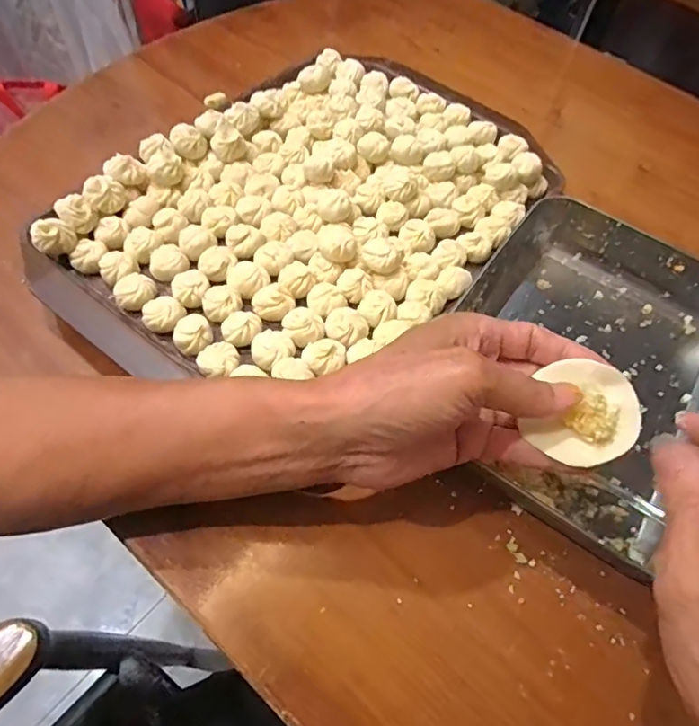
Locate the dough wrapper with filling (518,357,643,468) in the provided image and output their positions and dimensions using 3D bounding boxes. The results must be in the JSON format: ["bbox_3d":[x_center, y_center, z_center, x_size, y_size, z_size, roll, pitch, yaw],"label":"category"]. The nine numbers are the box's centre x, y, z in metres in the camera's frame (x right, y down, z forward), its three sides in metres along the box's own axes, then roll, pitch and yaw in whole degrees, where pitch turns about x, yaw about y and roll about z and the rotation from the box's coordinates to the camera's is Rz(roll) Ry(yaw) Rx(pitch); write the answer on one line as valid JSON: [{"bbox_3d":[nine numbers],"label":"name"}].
[{"bbox_3d":[0.122,0.026,0.267,0.050,0.012,0.053,-2,73,8],"label":"dough wrapper with filling"}]

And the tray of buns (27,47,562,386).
[{"bbox_3d":[-0.027,-0.129,0.436,0.278,0.052,0.396,35,62,15],"label":"tray of buns"}]

